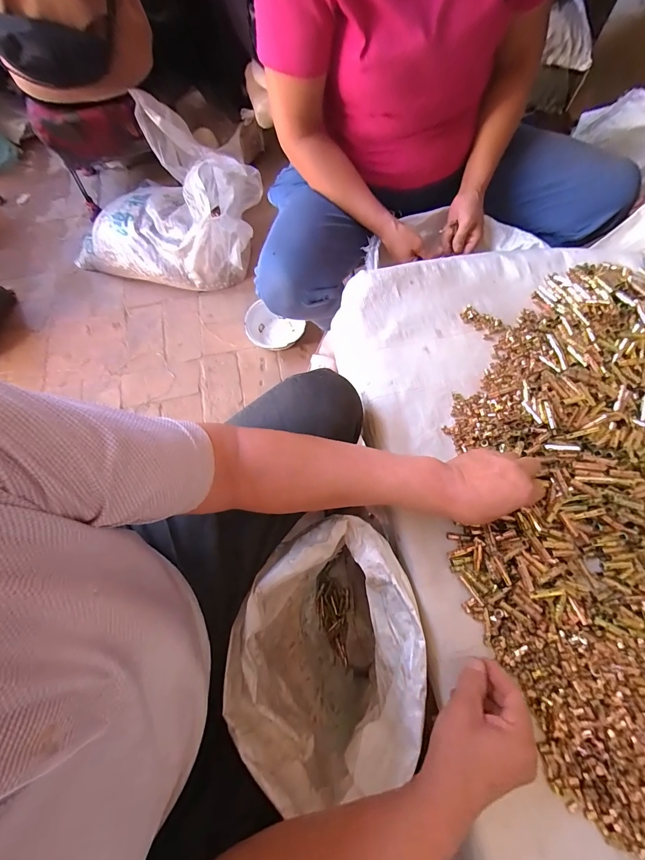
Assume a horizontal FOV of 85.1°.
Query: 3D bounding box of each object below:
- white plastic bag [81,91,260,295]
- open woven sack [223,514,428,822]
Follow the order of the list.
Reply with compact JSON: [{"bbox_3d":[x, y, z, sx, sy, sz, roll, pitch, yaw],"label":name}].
[{"bbox_3d":[-0.457,-0.642,1.018,0.476,0.287,0.381,19,73,8],"label":"white plastic bag"},{"bbox_3d":[0.001,0.342,0.601,0.237,0.429,0.332,12,72,6],"label":"open woven sack"}]

